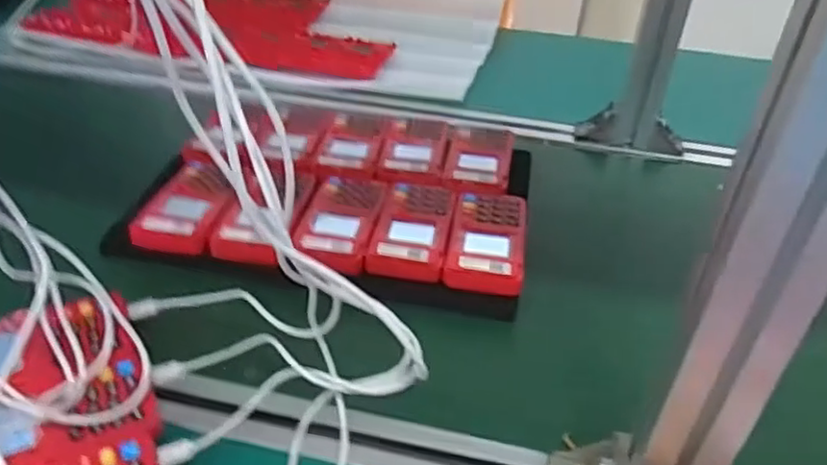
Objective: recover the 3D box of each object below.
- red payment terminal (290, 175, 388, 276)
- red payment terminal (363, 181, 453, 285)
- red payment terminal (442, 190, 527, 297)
[{"bbox_3d":[-0.062,-0.013,0.557,0.061,0.014,0.123,8,37,5],"label":"red payment terminal"},{"bbox_3d":[0.000,-0.004,0.548,0.058,0.015,0.112,8,37,5],"label":"red payment terminal"},{"bbox_3d":[0.062,0.004,0.555,0.061,0.019,0.118,8,37,6],"label":"red payment terminal"}]

